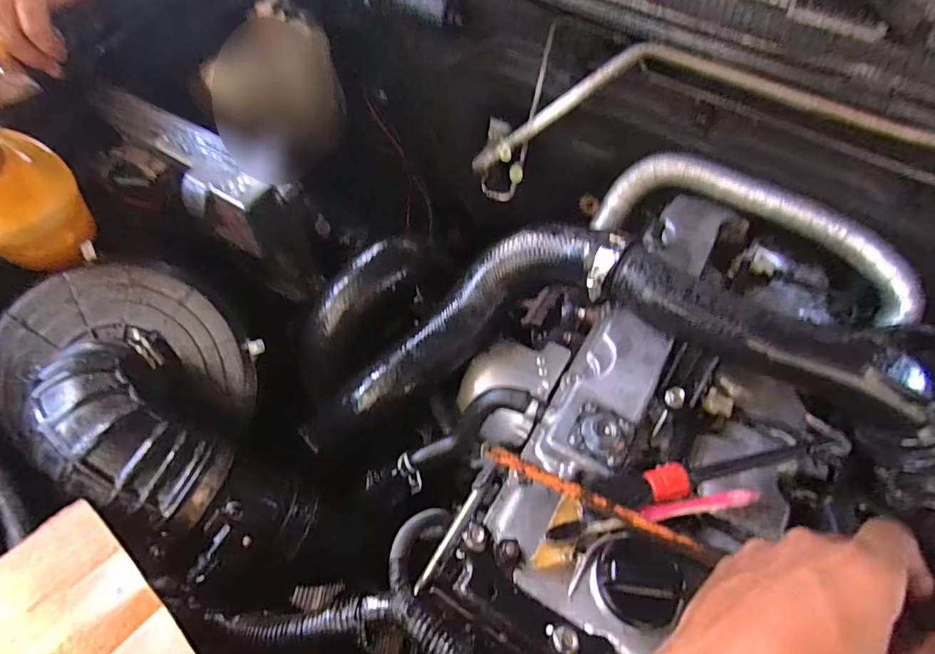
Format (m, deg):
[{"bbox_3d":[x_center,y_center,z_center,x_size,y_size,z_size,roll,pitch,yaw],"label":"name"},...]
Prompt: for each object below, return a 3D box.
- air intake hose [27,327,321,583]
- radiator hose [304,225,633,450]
[{"bbox_3d":[-0.253,0.093,0.397,0.233,0.086,0.115,37,63,18],"label":"air intake hose"},{"bbox_3d":[0.001,0.005,0.496,0.323,0.062,0.106,-37,64,7],"label":"radiator hose"}]

